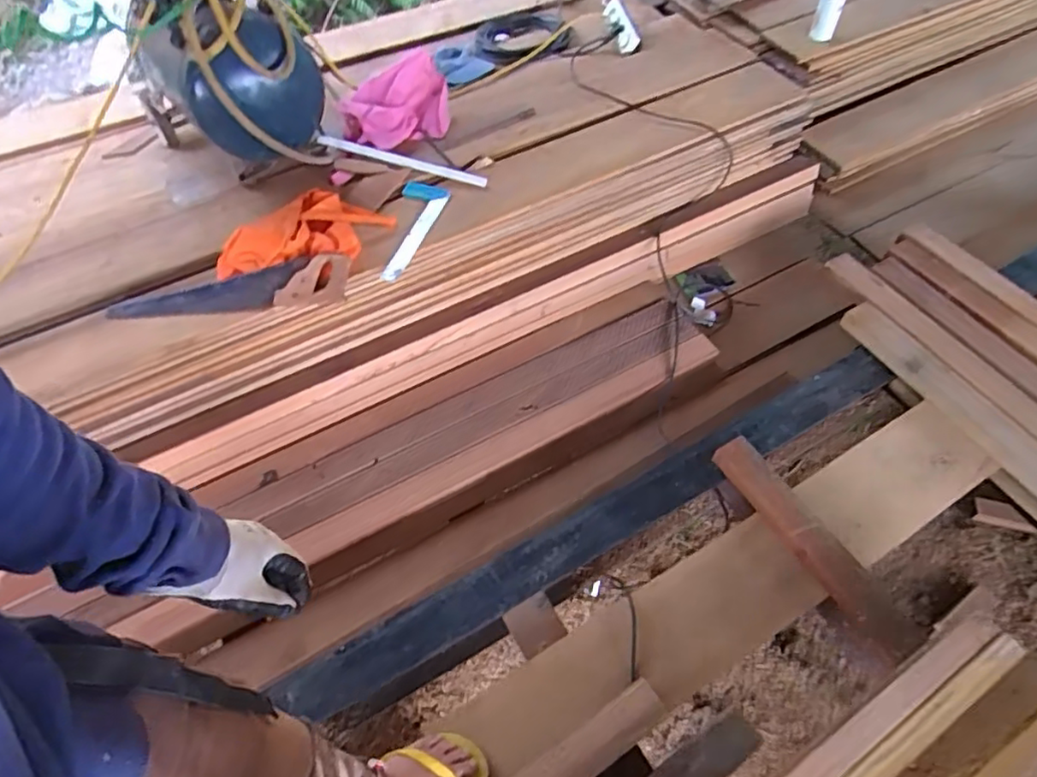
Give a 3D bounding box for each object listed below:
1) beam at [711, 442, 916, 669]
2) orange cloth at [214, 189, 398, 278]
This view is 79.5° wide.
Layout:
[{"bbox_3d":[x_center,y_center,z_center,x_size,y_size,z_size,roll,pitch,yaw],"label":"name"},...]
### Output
[{"bbox_3d":[0.524,0.264,1.165,0.080,0.049,0.411,-28,60,-16],"label":"beam"},{"bbox_3d":[-0.461,-0.345,1.355,0.368,0.059,0.219,-10,56,-5],"label":"orange cloth"}]

